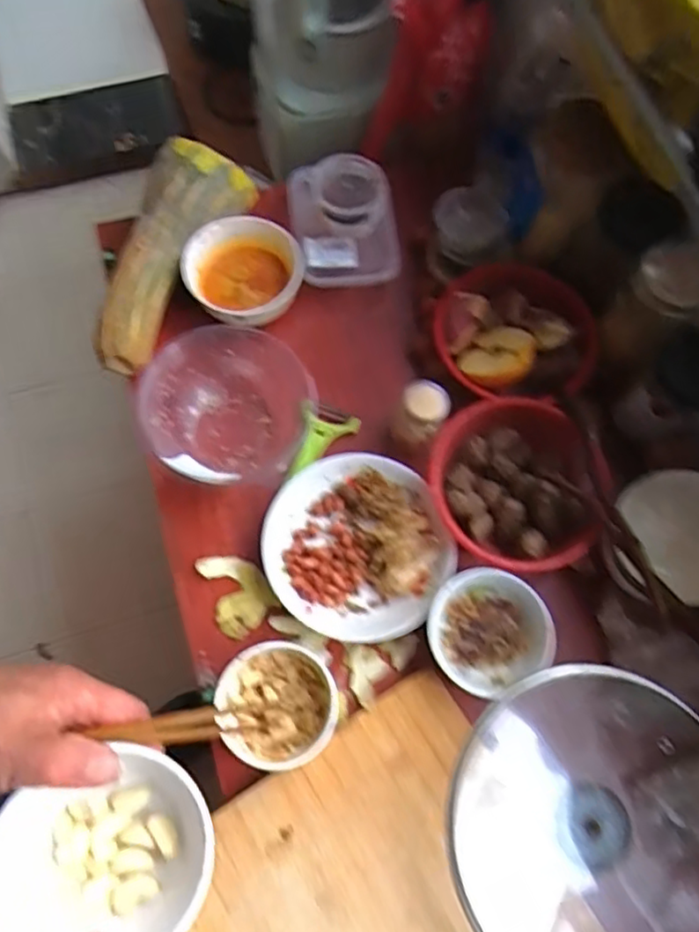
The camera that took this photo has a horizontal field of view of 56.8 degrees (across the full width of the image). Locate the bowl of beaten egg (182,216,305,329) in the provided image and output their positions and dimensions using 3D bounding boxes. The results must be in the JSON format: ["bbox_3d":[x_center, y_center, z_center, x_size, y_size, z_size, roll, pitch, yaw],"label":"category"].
[{"bbox_3d":[-0.119,-0.216,0.748,0.129,0.072,0.122,0,70,-1],"label":"bowl of beaten egg"}]

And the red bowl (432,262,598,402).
[{"bbox_3d":[0.187,-0.152,0.728,0.175,0.084,0.167,0,70,-1],"label":"red bowl"}]

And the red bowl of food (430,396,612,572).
[{"bbox_3d":[0.181,0.024,0.685,0.188,0.090,0.180,0,70,-1],"label":"red bowl of food"}]

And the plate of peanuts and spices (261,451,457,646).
[{"bbox_3d":[0.007,0.083,0.659,0.178,0.032,0.185,0,70,-1],"label":"plate of peanuts and spices"}]

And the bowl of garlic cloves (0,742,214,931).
[{"bbox_3d":[-0.132,0.215,0.351,0.097,0.061,0.097,-22,72,-9],"label":"bowl of garlic cloves"}]

